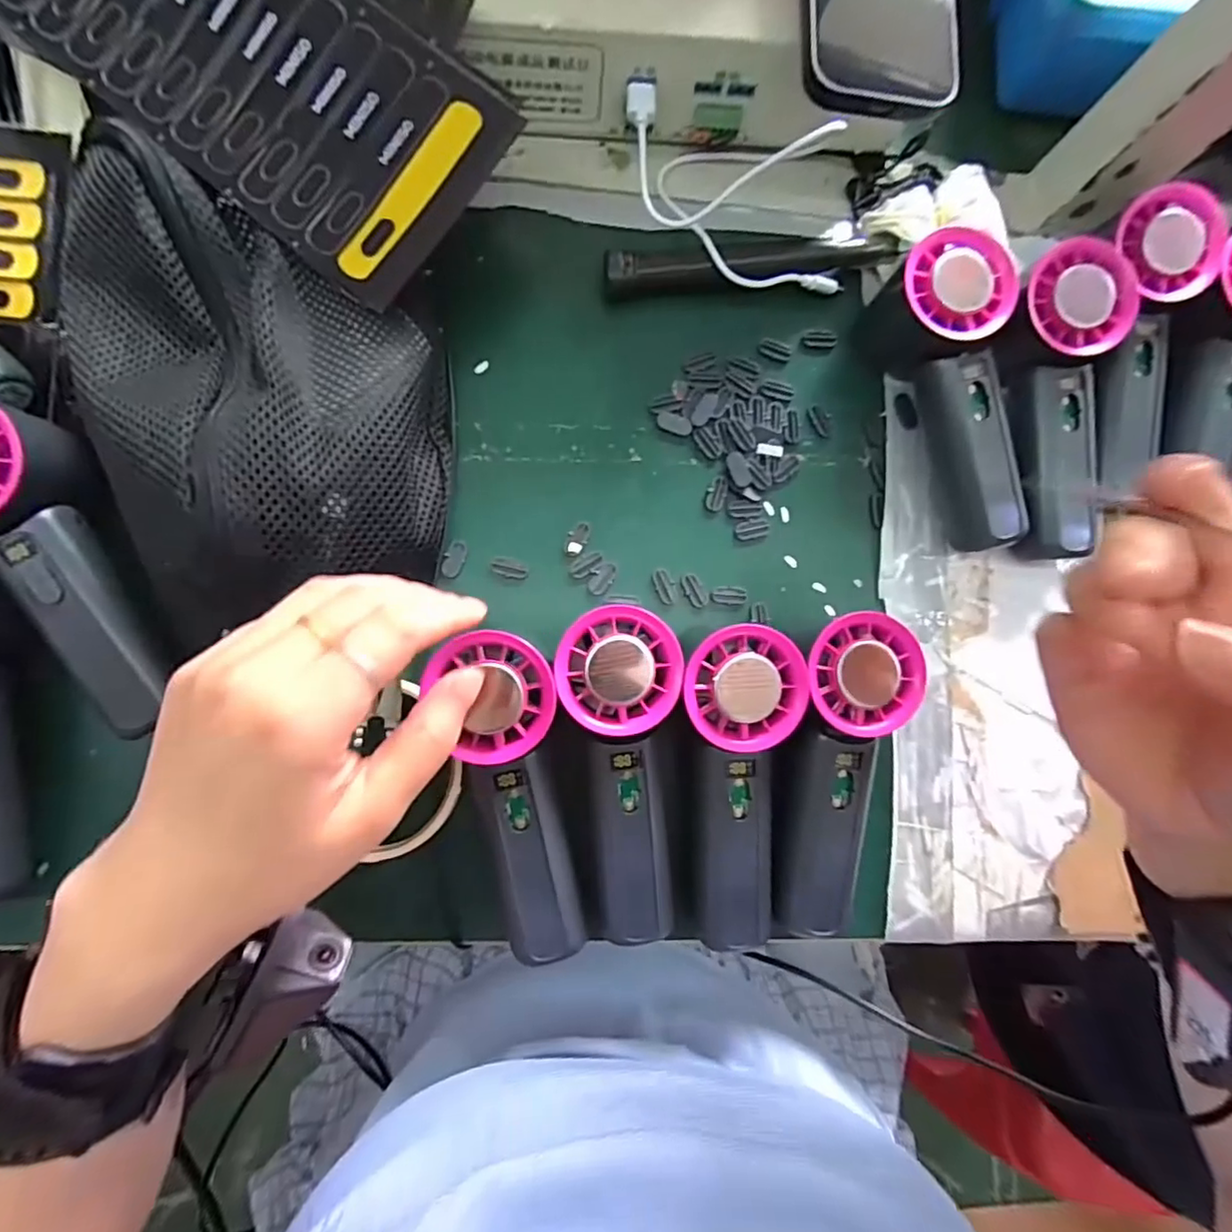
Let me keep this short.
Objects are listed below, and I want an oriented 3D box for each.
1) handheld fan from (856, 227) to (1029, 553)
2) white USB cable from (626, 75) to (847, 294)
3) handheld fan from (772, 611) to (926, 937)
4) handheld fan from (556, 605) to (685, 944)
[{"bbox_3d":[0.182,-0.114,0.320,0.063,0.055,0.155,-22,89,-8],"label":"handheld fan"},{"bbox_3d":[0.068,-0.225,0.325,0.122,0.035,0.096,-3,87,-7],"label":"white USB cable"},{"bbox_3d":[0.103,0.077,0.300,0.051,0.050,0.152,13,85,-6],"label":"handheld fan"},{"bbox_3d":[0.008,0.075,0.291,0.053,0.050,0.154,-10,88,-8],"label":"handheld fan"}]

